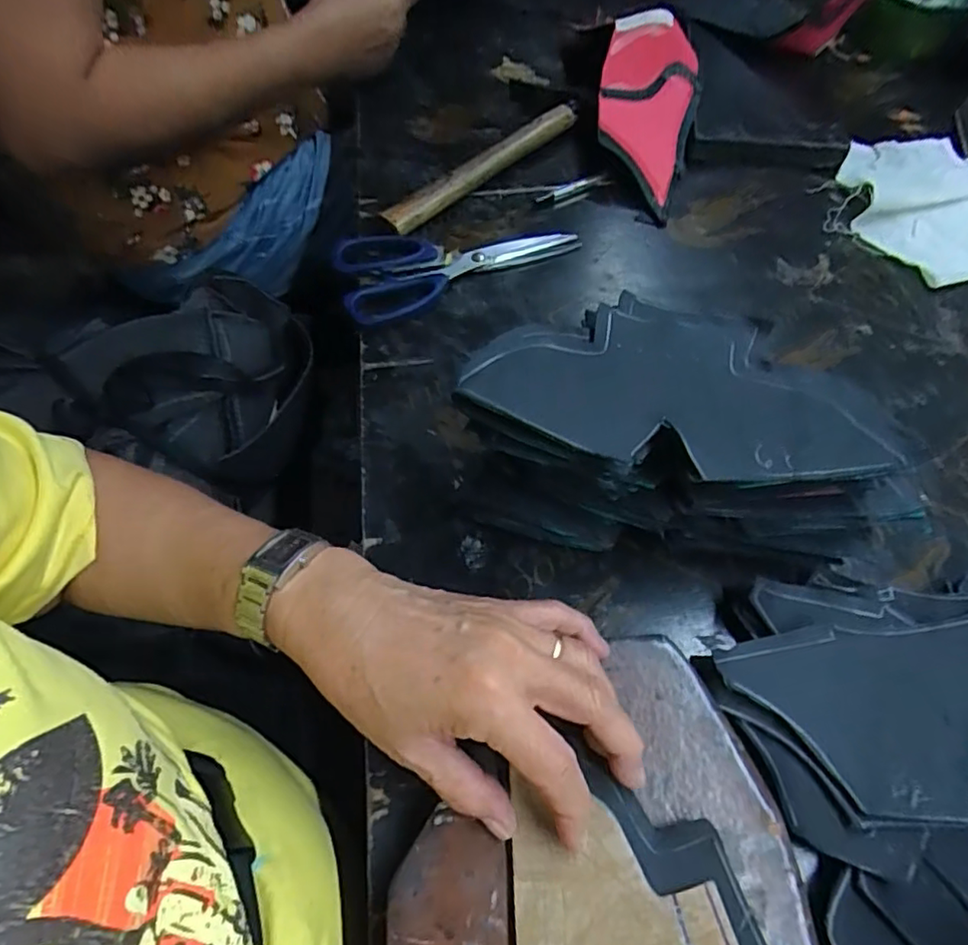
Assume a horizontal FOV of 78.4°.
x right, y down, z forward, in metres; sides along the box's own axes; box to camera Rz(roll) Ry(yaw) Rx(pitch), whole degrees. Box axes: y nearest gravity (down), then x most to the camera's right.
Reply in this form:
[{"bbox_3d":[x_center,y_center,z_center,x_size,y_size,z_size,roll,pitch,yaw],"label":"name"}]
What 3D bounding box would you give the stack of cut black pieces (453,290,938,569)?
[{"bbox_3d":[0.104,-0.017,0.314,0.210,0.116,0.094,9,62,7],"label":"stack of cut black pieces"}]

